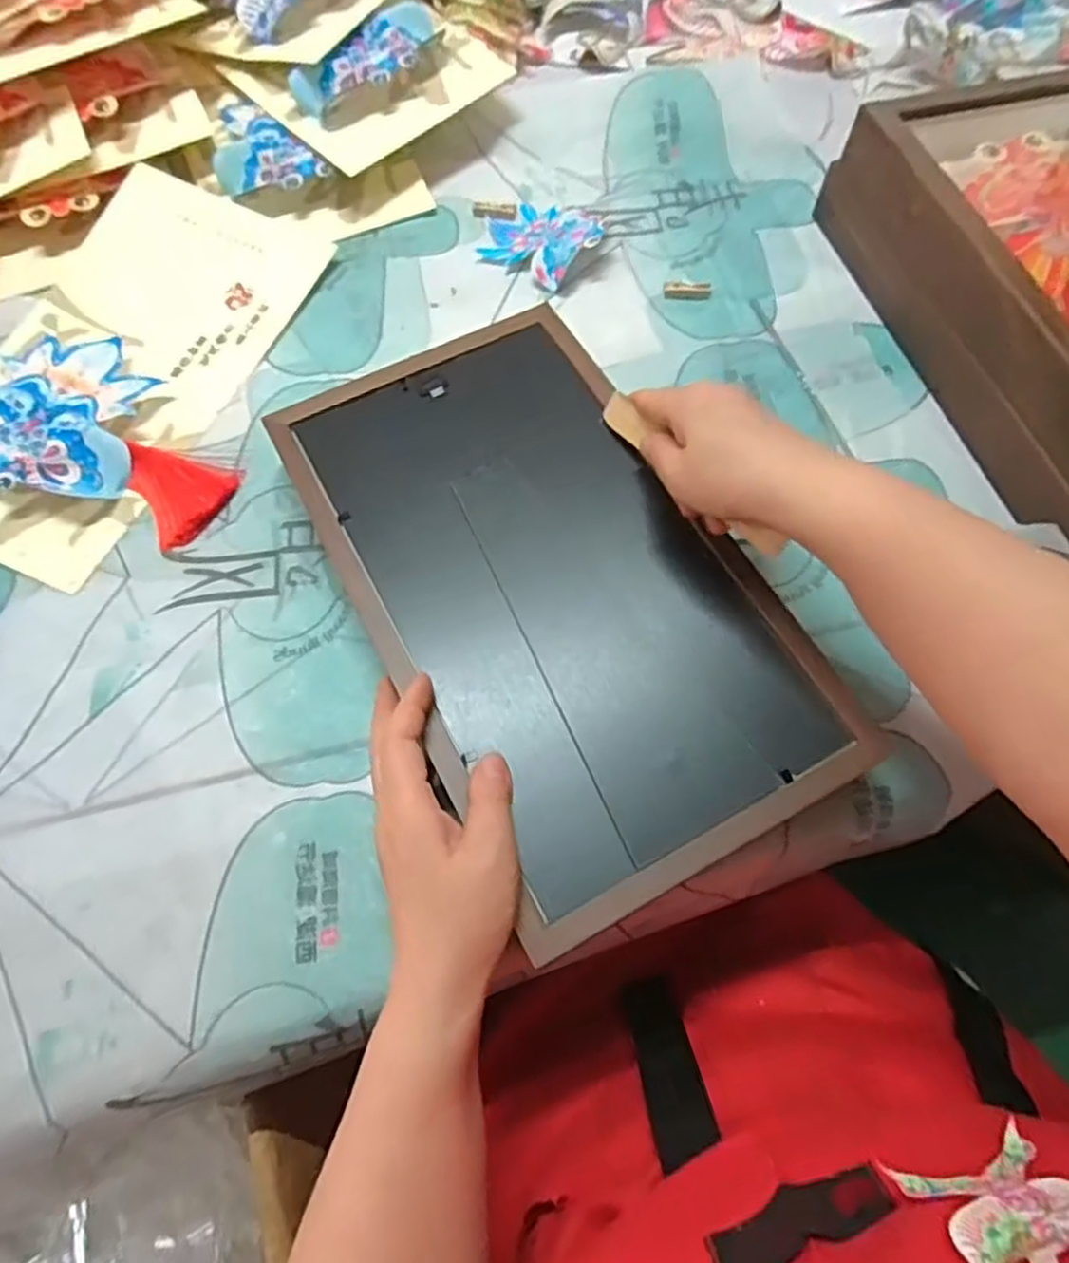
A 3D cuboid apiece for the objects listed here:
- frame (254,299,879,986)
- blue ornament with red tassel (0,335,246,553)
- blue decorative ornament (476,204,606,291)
[{"bbox_3d":[0.004,-0.035,0.401,0.195,0.022,0.344,-27,71,-11],"label":"frame"},{"bbox_3d":[-0.277,-0.128,0.476,0.178,0.021,0.119,20,67,9],"label":"blue ornament with red tassel"},{"bbox_3d":[0.007,-0.306,0.559,0.091,0.028,0.079,42,73,15],"label":"blue decorative ornament"}]

